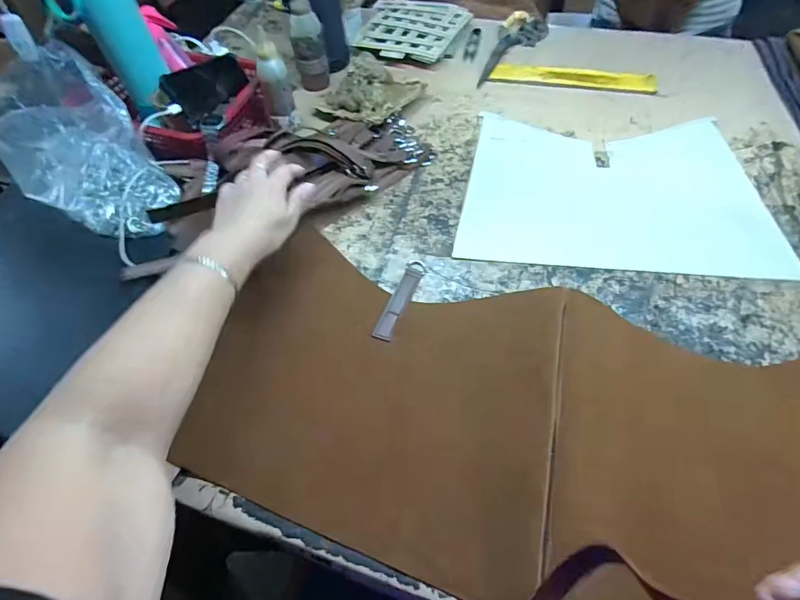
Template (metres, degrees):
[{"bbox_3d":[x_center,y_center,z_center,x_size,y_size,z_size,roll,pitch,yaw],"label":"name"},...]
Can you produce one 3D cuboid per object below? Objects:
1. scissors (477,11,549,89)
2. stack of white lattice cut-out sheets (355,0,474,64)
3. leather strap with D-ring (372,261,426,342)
[{"bbox_3d":[0.202,-0.454,0.784,0.081,0.016,0.246,21,59,16],"label":"scissors"},{"bbox_3d":[0.025,-0.503,0.809,0.179,0.019,0.201,12,57,10],"label":"stack of white lattice cut-out sheets"},{"bbox_3d":[0.000,-0.002,0.496,0.023,0.005,0.108,20,59,15],"label":"leather strap with D-ring"}]

